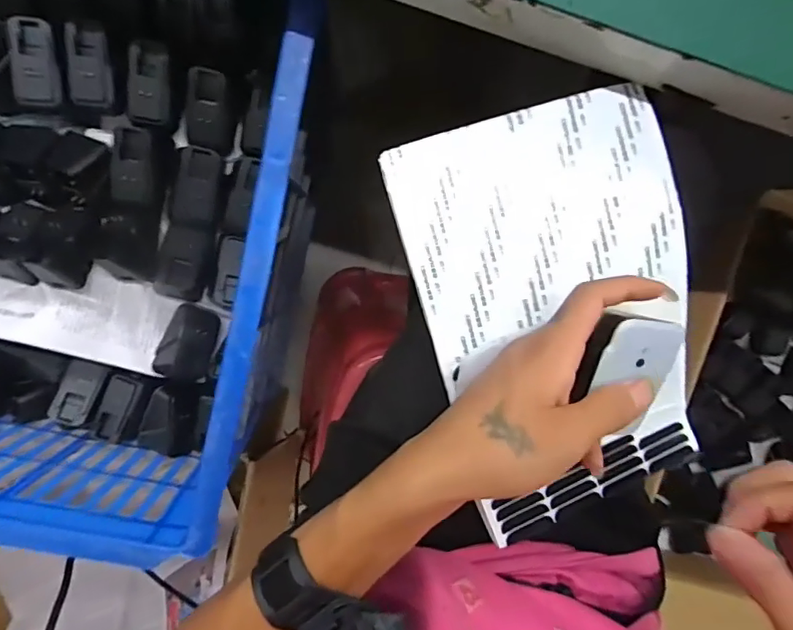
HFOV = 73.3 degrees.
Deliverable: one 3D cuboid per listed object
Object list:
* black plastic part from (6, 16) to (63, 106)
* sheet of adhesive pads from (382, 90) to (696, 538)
[{"bbox_3d":[-0.283,-0.199,0.417,0.034,0.014,0.062,4,98,-5],"label":"black plastic part"},{"bbox_3d":[0.106,0.005,0.351,0.164,0.041,0.267,-17,99,-2],"label":"sheet of adhesive pads"}]

